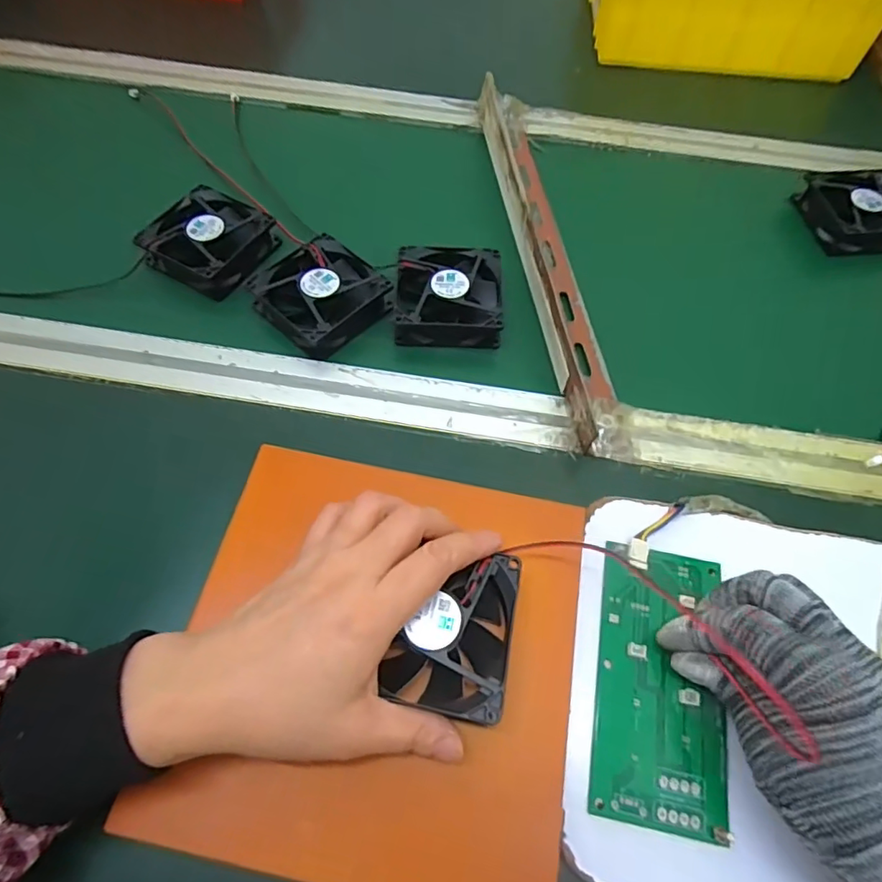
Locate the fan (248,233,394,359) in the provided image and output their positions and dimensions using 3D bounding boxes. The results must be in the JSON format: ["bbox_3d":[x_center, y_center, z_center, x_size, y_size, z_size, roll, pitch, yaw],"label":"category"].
[{"bbox_3d":[-0.090,-0.111,0.413,0.082,0.026,0.084,-41,69,-21],"label":"fan"}]

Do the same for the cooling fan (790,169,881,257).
[{"bbox_3d":[0.366,-0.204,0.482,0.076,0.027,0.082,-5,61,-5],"label":"cooling fan"}]

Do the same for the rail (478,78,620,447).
[{"bbox_3d":[0.081,-0.166,0.446,0.050,0.034,0.383,-5,61,-5],"label":"rail"}]

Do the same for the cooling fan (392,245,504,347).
[{"bbox_3d":[0.007,-0.113,0.418,0.078,0.023,0.084,4,61,0],"label":"cooling fan"}]

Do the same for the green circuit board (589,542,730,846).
[{"bbox_3d":[0.113,0.122,0.284,0.063,0.009,0.132,8,63,3],"label":"green circuit board"}]

